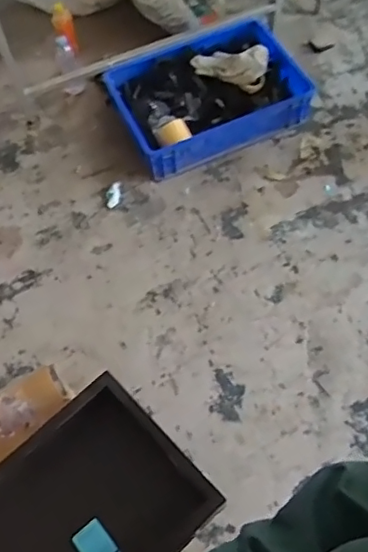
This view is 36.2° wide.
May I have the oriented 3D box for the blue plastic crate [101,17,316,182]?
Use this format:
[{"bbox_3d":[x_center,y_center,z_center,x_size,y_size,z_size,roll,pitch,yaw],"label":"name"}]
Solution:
[{"bbox_3d":[0.083,-0.618,1.896,0.611,0.135,0.435,-21,63,-7],"label":"blue plastic crate"}]

